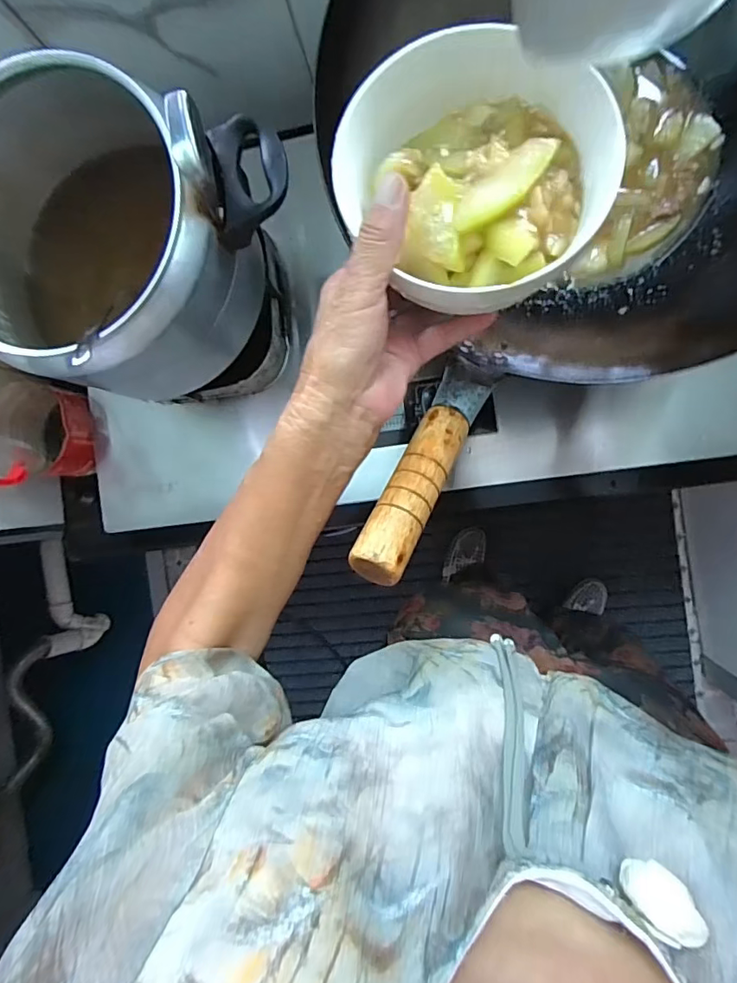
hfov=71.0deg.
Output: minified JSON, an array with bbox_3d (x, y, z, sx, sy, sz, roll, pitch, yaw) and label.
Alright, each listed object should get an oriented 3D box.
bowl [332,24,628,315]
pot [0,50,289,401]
[{"bbox_3d":[0.059,-0.190,0.306,0.154,0.059,0.171,5,92,8],"label":"bowl"},{"bbox_3d":[-0.229,-0.216,0.458,0.250,0.186,0.220,25,94,7],"label":"pot"}]

